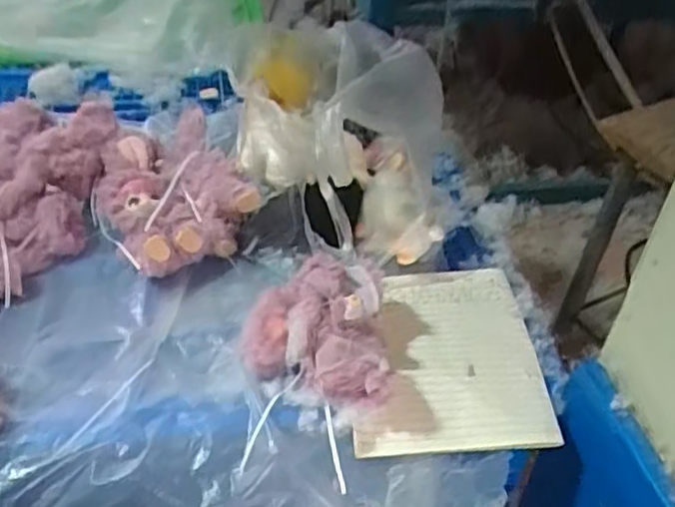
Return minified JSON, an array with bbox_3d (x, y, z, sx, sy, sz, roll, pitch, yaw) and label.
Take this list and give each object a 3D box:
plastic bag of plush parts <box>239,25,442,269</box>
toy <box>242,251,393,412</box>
[{"bbox_3d":[0.009,-0.131,0.778,0.207,0.165,0.299,5,41,1],"label":"plastic bag of plush parts"},{"bbox_3d":[-0.020,0.064,0.604,0.116,0.070,0.124,-1,41,-6],"label":"toy"}]

